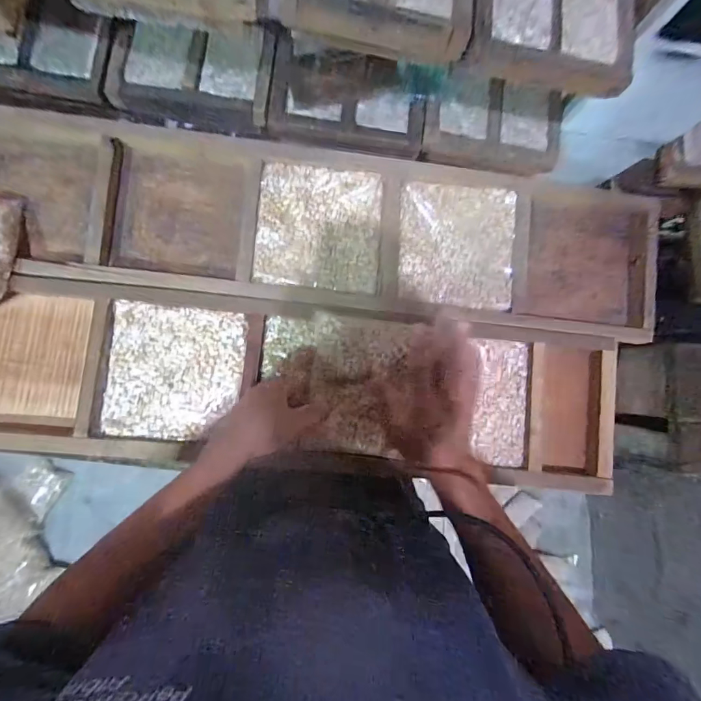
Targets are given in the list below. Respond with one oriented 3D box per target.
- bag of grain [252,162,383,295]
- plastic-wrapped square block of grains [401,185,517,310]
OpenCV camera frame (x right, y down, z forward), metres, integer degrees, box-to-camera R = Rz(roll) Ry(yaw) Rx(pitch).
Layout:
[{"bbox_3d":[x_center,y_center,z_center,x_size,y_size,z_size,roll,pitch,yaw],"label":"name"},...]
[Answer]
[{"bbox_3d":[-0.045,-0.173,0.565,0.169,0.028,0.175,6,85,-5],"label":"bag of grain"},{"bbox_3d":[0.153,-0.151,0.576,0.167,0.026,0.174,3,85,-5],"label":"plastic-wrapped square block of grains"}]

